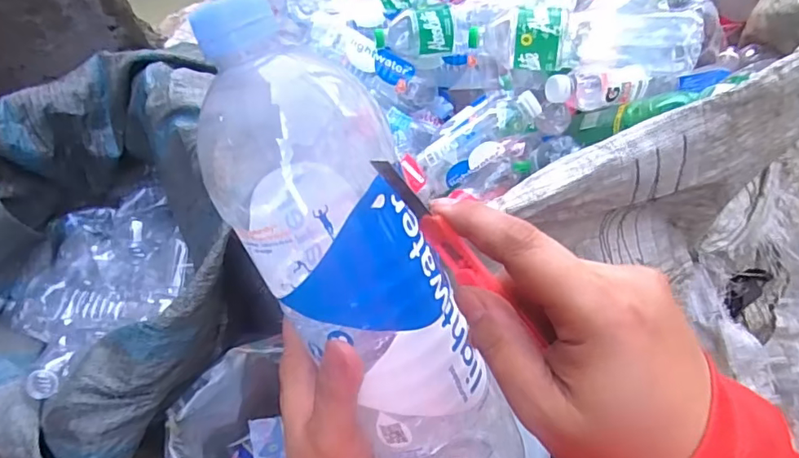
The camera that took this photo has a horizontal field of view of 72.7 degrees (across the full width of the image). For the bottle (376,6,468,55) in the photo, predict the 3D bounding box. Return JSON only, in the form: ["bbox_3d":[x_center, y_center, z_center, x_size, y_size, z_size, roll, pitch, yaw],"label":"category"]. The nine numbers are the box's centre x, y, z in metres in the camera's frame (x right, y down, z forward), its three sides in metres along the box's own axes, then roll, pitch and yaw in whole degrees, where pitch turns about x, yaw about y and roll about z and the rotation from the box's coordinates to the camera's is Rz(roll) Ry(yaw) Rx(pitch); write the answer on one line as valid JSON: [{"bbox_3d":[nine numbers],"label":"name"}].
[{"bbox_3d":[0.039,-0.325,0.902,0.150,0.068,0.063,-3,50,8],"label":"bottle"}]

